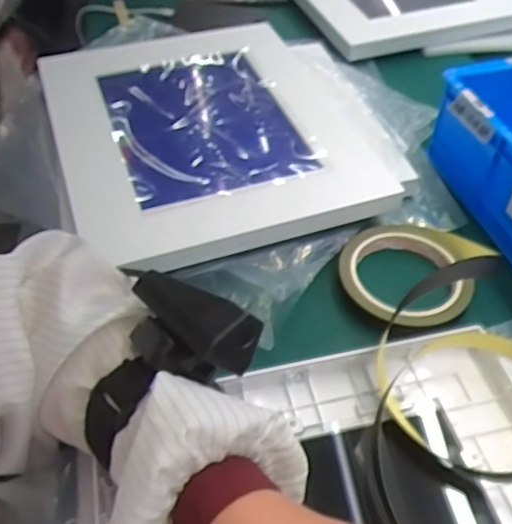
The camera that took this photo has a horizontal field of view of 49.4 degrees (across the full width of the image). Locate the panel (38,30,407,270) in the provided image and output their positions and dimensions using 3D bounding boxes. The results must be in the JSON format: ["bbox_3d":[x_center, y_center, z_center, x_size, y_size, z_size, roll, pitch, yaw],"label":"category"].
[{"bbox_3d":[-0.053,-0.142,0.542,0.275,0.029,0.368,-15,50,-15],"label":"panel"}]

